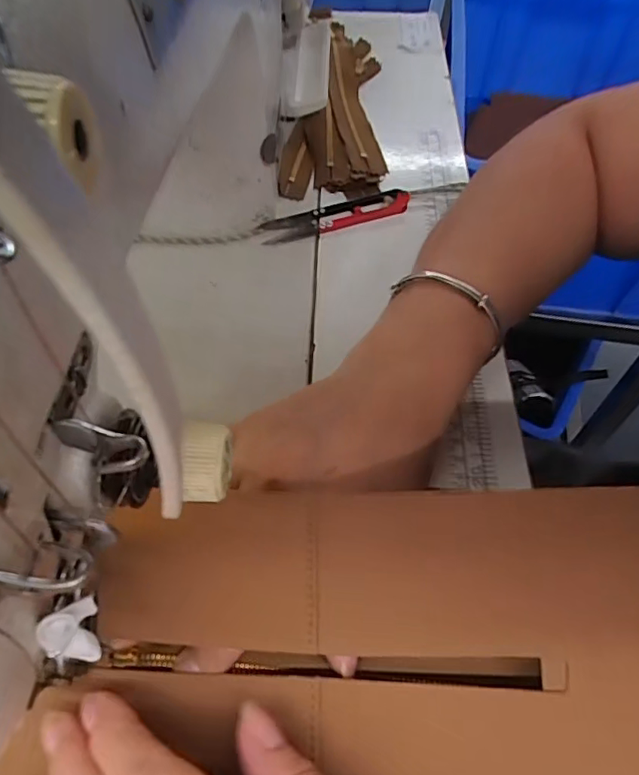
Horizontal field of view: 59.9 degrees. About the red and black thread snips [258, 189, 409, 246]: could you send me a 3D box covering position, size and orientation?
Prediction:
[{"bbox_3d":[0.011,-0.122,0.389,0.105,0.013,0.023,-14,56,-11],"label":"red and black thread snips"}]

